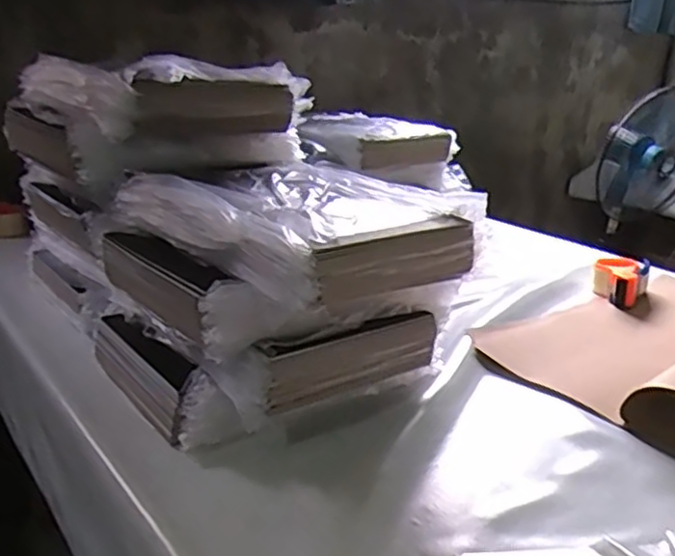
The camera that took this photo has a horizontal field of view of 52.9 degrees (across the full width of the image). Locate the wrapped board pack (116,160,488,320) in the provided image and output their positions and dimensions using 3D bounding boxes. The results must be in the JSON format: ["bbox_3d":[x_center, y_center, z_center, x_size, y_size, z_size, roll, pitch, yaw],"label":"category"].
[{"bbox_3d":[-0.054,-0.064,0.878,0.302,0.106,0.374,-16,26,-42],"label":"wrapped board pack"}]

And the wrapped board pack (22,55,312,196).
[{"bbox_3d":[-0.284,-0.270,1.108,0.357,0.159,0.373,20,26,41],"label":"wrapped board pack"}]

